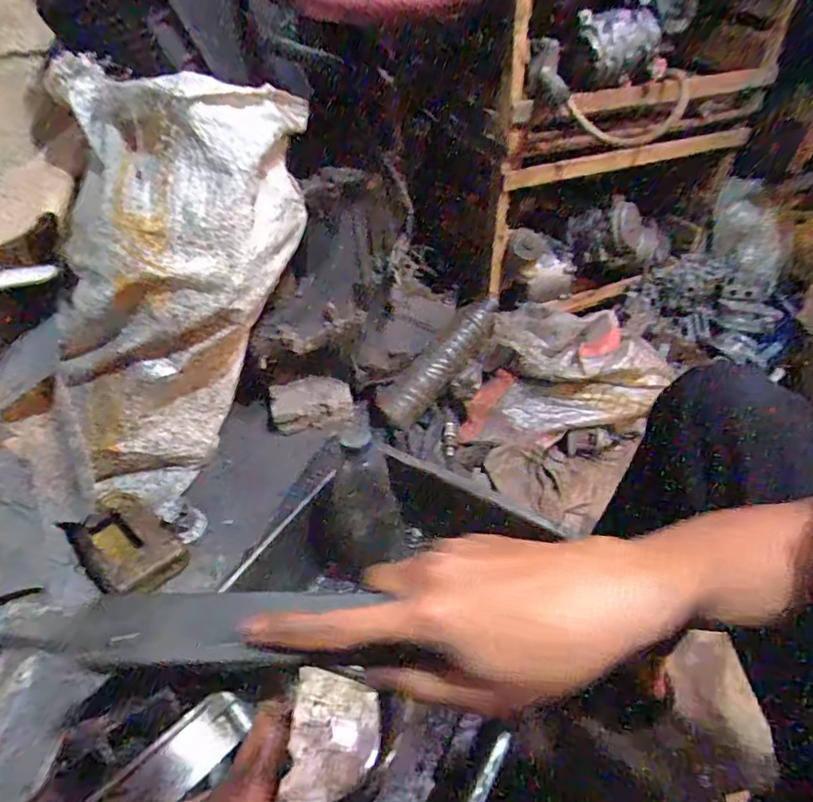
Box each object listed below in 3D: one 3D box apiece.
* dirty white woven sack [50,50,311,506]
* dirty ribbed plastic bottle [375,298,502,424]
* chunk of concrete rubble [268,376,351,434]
[{"bbox_3d":[-0.362,-0.145,0.849,0.333,0.683,0.191,6,37,-30],"label":"dirty white woven sack"},{"bbox_3d":[0.067,-0.080,1.074,0.307,0.059,0.082,-47,49,8],"label":"dirty ribbed plastic bottle"},{"bbox_3d":[-0.202,-0.001,1.140,0.163,0.109,0.063,-7,11,-7],"label":"chunk of concrete rubble"}]

